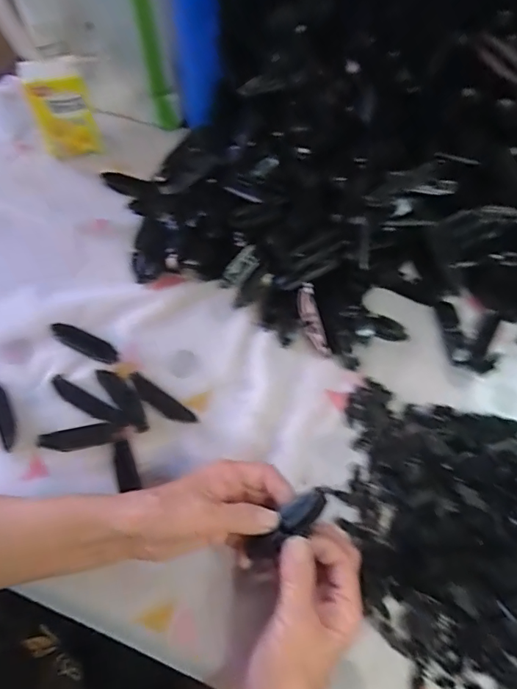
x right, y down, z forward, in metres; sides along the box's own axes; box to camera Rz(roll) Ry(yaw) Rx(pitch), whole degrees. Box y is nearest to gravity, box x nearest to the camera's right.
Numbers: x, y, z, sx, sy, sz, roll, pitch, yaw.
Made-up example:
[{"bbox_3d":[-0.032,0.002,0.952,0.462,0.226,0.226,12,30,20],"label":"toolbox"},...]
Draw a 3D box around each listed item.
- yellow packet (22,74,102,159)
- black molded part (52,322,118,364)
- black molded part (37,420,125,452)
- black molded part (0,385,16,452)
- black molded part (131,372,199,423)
[{"bbox_3d":[-0.247,-0.287,0.607,0.069,0.107,0.032,-13,63,-7],"label":"yellow packet"},{"bbox_3d":[-0.180,-0.002,0.498,0.078,0.007,0.020,22,64,11],"label":"black molded part"},{"bbox_3d":[-0.167,0.087,0.448,0.075,0.006,0.021,-13,63,-7],"label":"black molded part"},{"bbox_3d":[-0.248,0.065,0.459,0.018,0.009,0.077,-25,65,-13],"label":"black molded part"},{"bbox_3d":[-0.097,0.057,0.477,0.078,0.010,0.018,32,67,15],"label":"black molded part"}]

